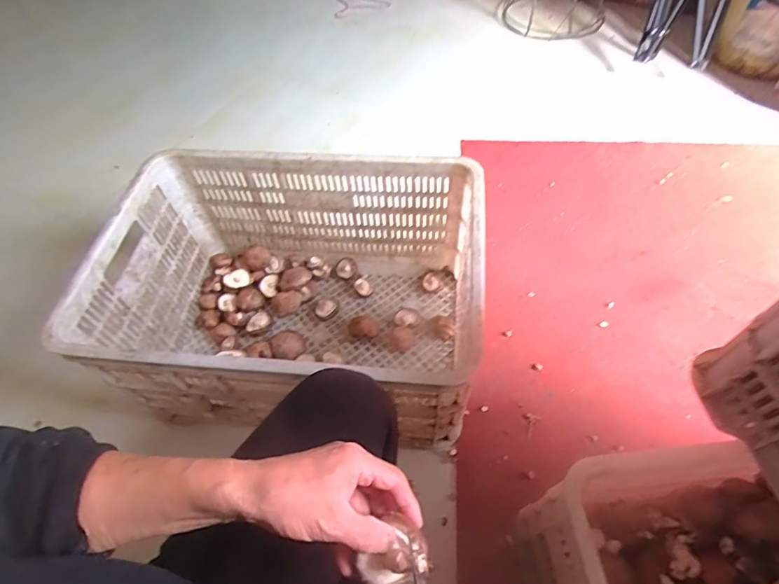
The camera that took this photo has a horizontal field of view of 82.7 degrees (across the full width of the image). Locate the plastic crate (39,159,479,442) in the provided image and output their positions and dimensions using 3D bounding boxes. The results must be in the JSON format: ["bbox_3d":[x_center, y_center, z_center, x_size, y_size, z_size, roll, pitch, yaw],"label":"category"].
[{"bbox_3d":[-0.155,0.013,0.810,0.601,0.329,0.415,3,56,6],"label":"plastic crate"}]

